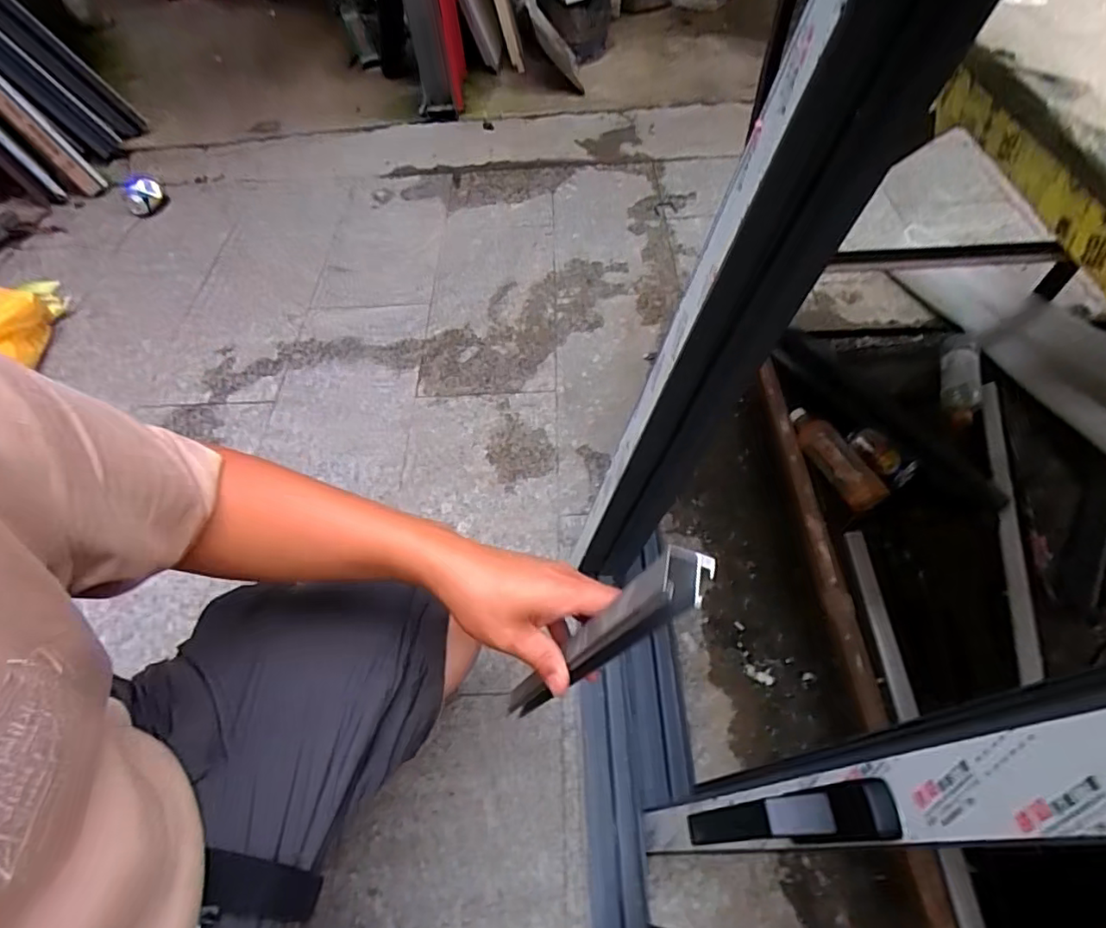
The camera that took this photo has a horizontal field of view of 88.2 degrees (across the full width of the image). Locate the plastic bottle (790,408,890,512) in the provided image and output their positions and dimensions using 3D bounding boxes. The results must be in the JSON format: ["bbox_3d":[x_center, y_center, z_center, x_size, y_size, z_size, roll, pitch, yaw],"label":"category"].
[{"bbox_3d":[0.500,-0.014,1.025,0.067,0.067,0.215,-24,58,-12],"label":"plastic bottle"}]

